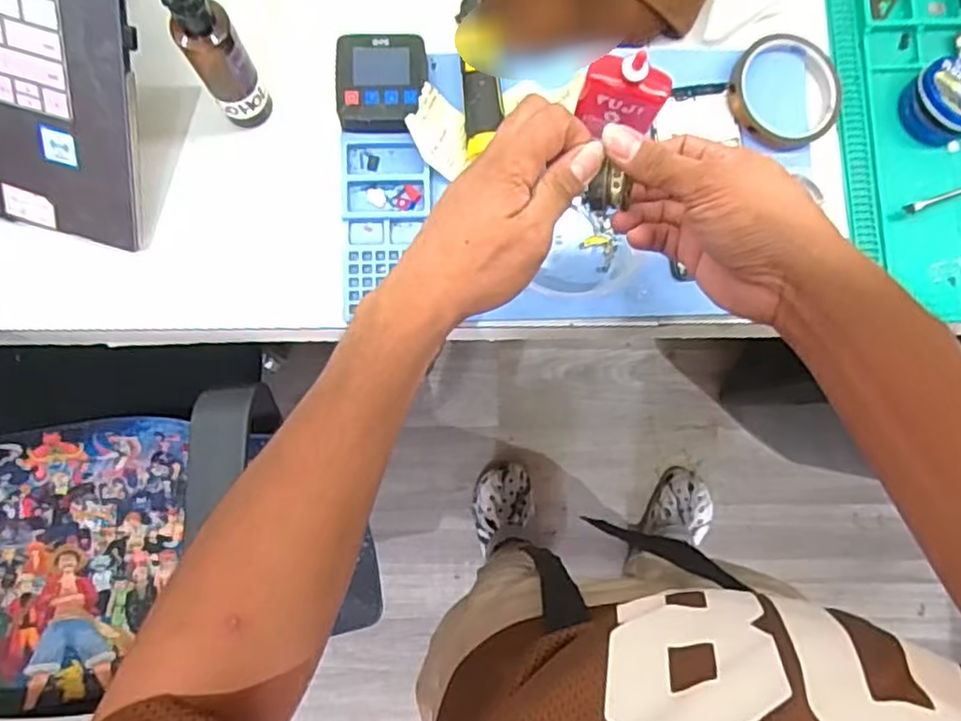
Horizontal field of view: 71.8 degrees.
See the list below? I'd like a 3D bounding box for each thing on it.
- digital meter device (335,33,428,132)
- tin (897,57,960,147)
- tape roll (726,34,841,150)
[{"bbox_3d":[-0.076,-0.211,0.512,0.066,0.027,0.072,2,84,-2],"label":"digital meter device"},{"bbox_3d":[0.375,-0.208,0.527,0.058,0.029,0.060,0,84,-2],"label":"tin"},{"bbox_3d":[0.245,-0.215,0.529,0.092,0.015,0.088,0,84,-2],"label":"tape roll"}]

